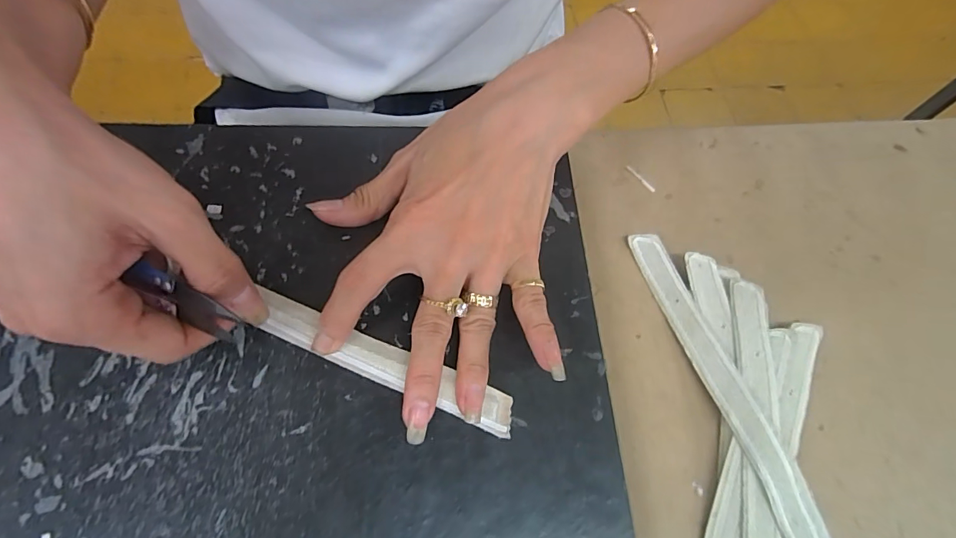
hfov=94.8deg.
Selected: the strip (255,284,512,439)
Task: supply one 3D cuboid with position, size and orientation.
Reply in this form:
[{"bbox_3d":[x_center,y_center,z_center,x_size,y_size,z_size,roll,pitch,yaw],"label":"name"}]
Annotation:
[{"bbox_3d":[-0.046,0.043,0.209,0.133,0.004,0.018,23,66,7],"label":"strip"}]

